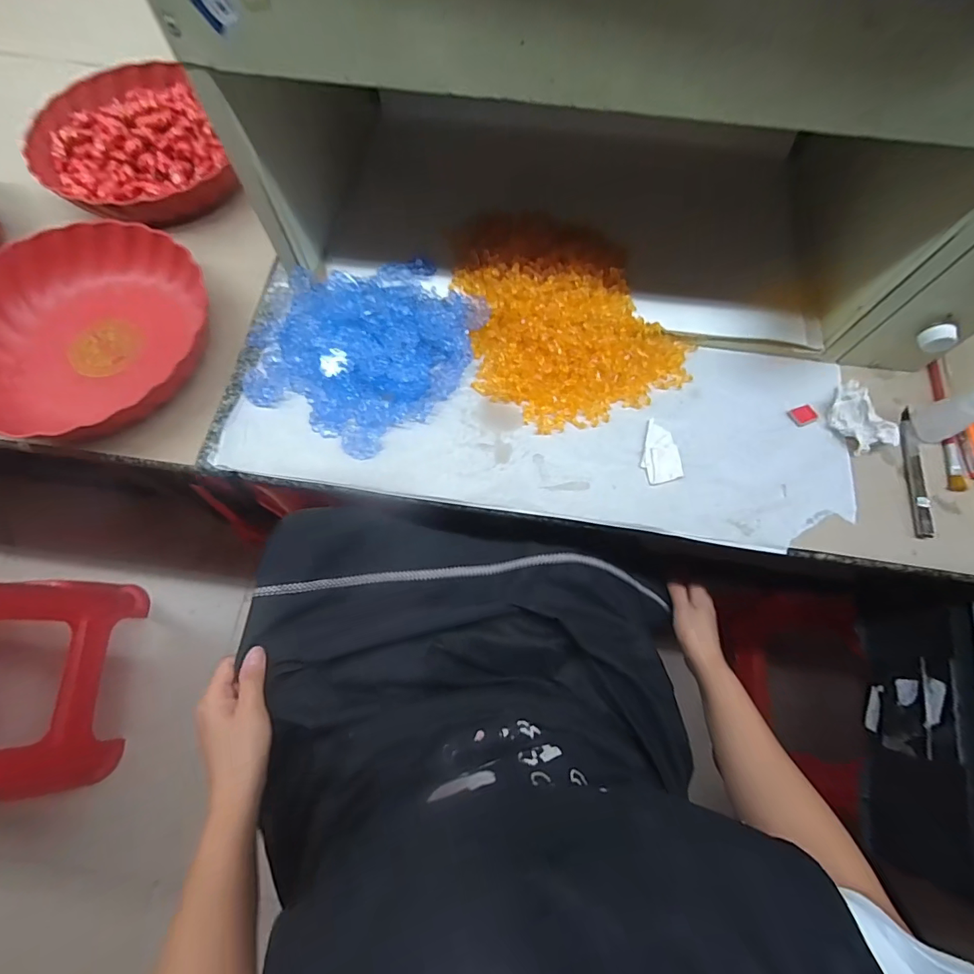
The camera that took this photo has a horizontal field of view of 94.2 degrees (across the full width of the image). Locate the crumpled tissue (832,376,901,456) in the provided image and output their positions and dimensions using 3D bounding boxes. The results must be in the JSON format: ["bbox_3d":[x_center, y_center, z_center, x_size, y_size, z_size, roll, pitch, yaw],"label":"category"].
[{"bbox_3d":[0.367,-0.073,0.447,0.045,0.017,0.079,-11,71,-4],"label":"crumpled tissue"}]

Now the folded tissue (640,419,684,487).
[{"bbox_3d":[0.167,-0.035,0.439,0.036,0.005,0.064,-6,71,-3],"label":"folded tissue"}]

